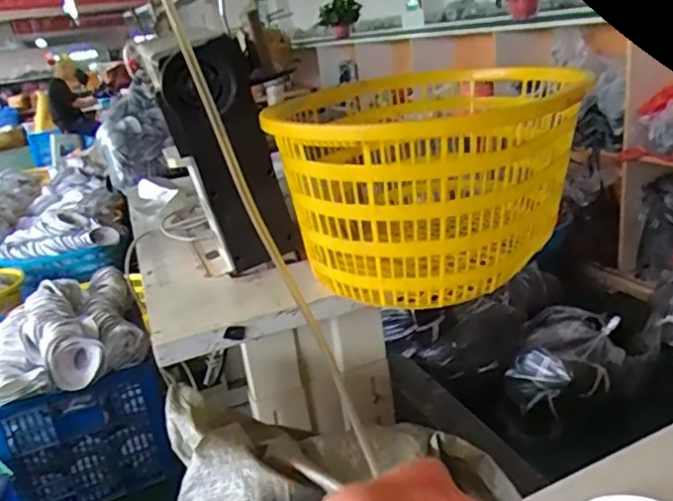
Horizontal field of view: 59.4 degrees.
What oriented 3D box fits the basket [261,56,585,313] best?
[{"bbox_3d":[0.139,-0.135,1.043,0.469,0.280,0.513,-11,21,-10],"label":"basket"}]

